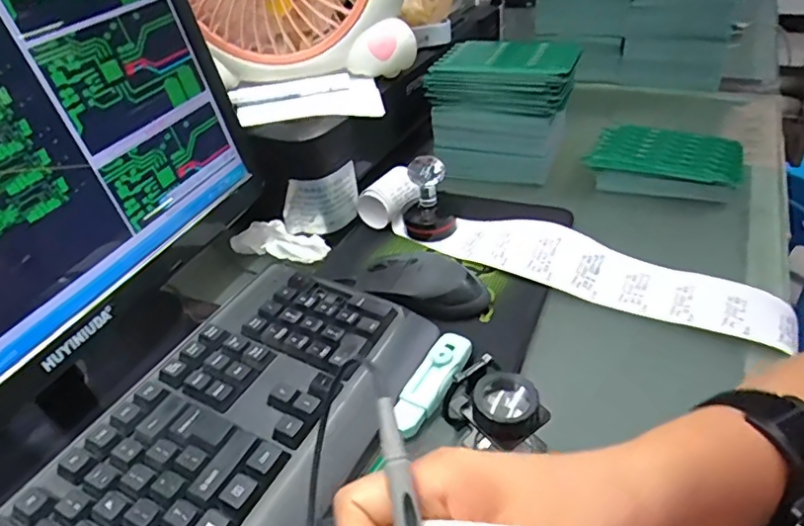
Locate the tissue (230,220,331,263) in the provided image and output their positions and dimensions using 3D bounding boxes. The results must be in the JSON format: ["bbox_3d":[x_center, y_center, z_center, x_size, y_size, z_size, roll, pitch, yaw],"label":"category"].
[{"bbox_3d":[-0.119,-0.023,0.550,0.096,0.030,0.025,6,38,16],"label":"tissue"}]

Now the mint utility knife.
[{"bbox_3d":[0.022,0.081,0.397,0.026,0.010,0.084,17,43,29],"label":"mint utility knife"}]

